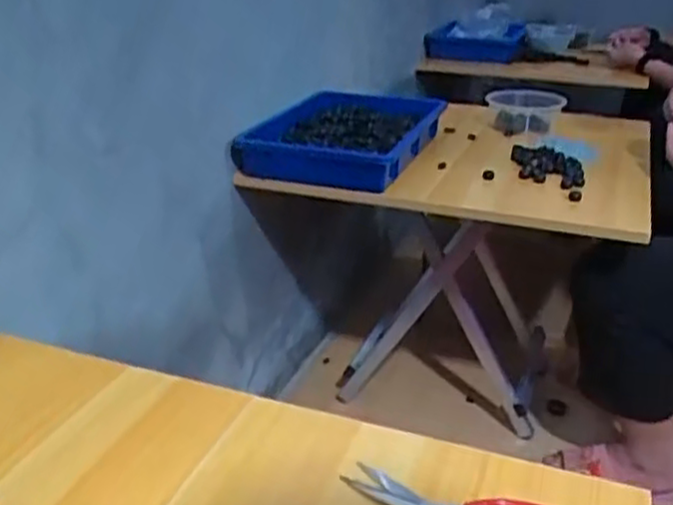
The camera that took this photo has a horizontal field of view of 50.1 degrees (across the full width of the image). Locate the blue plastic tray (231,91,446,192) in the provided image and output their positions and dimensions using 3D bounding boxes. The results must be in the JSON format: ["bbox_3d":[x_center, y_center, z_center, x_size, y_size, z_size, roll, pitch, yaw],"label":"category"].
[{"bbox_3d":[0.015,-0.204,1.172,0.239,0.054,0.399,9,26,18],"label":"blue plastic tray"}]

